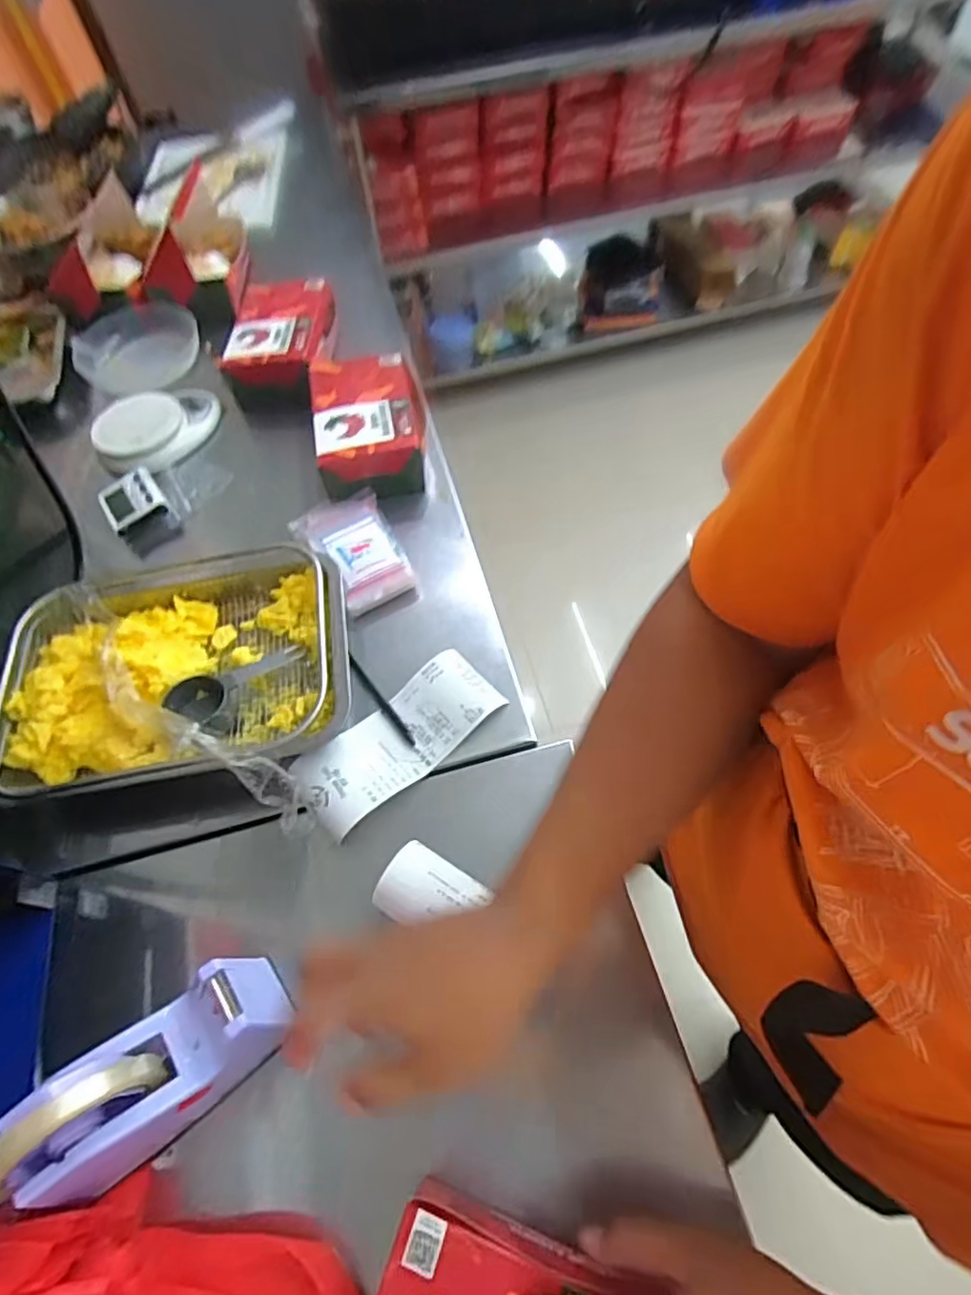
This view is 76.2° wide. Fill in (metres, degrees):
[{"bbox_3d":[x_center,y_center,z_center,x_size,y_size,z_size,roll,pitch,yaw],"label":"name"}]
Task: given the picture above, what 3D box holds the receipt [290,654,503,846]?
[{"bbox_3d":[-0.076,0.079,0.548,0.184,0.023,0.078,-40,67,-17],"label":"receipt"}]

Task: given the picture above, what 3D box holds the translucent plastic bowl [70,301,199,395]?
[{"bbox_3d":[-0.481,-0.419,0.854,0.171,0.034,0.150,-15,62,-5],"label":"translucent plastic bowl"}]

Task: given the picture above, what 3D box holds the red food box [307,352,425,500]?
[{"bbox_3d":[-0.135,-0.264,0.720,0.122,0.055,0.190,-12,62,-3],"label":"red food box"}]

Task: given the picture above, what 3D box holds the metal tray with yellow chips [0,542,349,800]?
[{"bbox_3d":[-0.281,0.020,0.566,0.303,0.062,0.219,-7,62,-1],"label":"metal tray with yellow chips"}]

